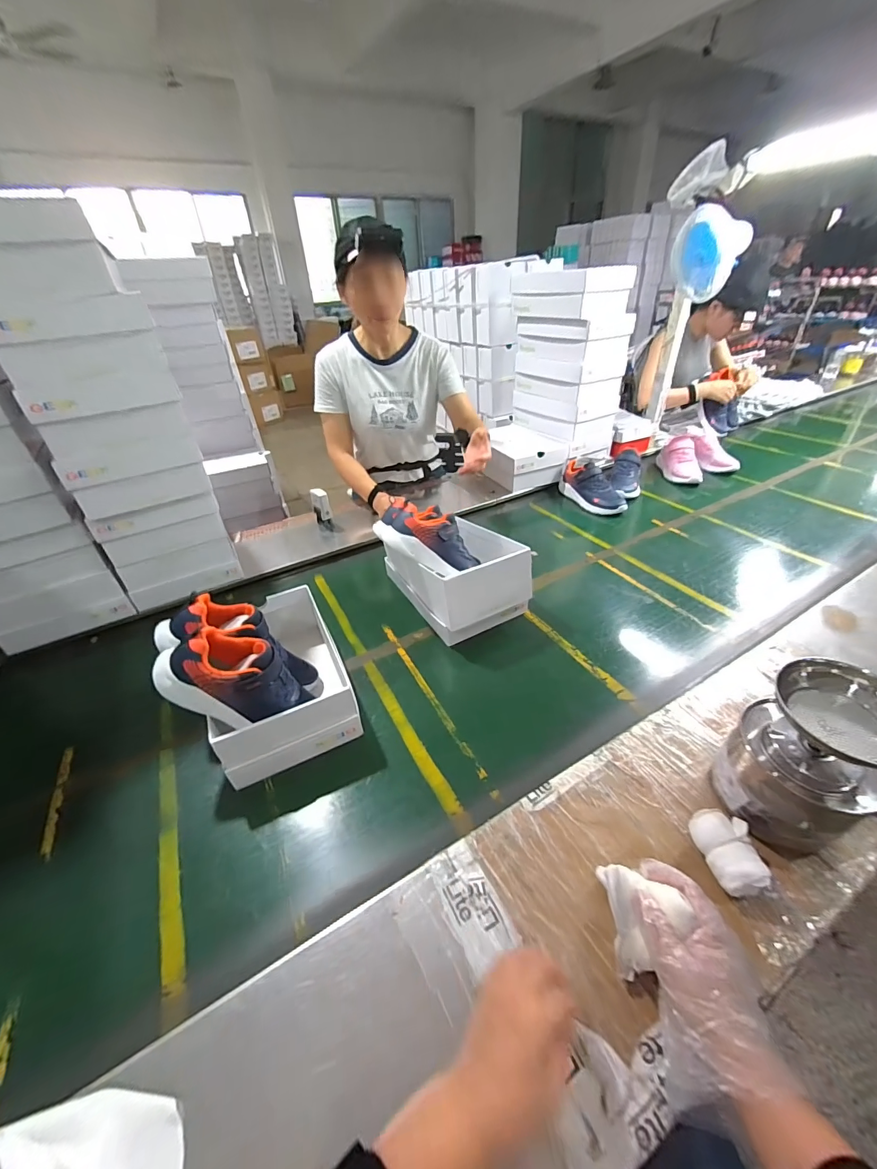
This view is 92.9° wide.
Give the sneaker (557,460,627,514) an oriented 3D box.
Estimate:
[{"bbox_3d":[0.481,-0.303,1.307,0.079,0.119,0.255,-17,35,-19],"label":"sneaker"}]

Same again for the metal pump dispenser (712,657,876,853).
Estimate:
[{"bbox_3d":[0.413,0.197,0.473,0.123,0.217,0.124,-20,36,-23],"label":"metal pump dispenser"}]

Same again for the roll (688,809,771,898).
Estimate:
[{"bbox_3d":[0.324,0.301,0.470,0.053,0.038,0.082,-1,33,4],"label":"roll"}]

